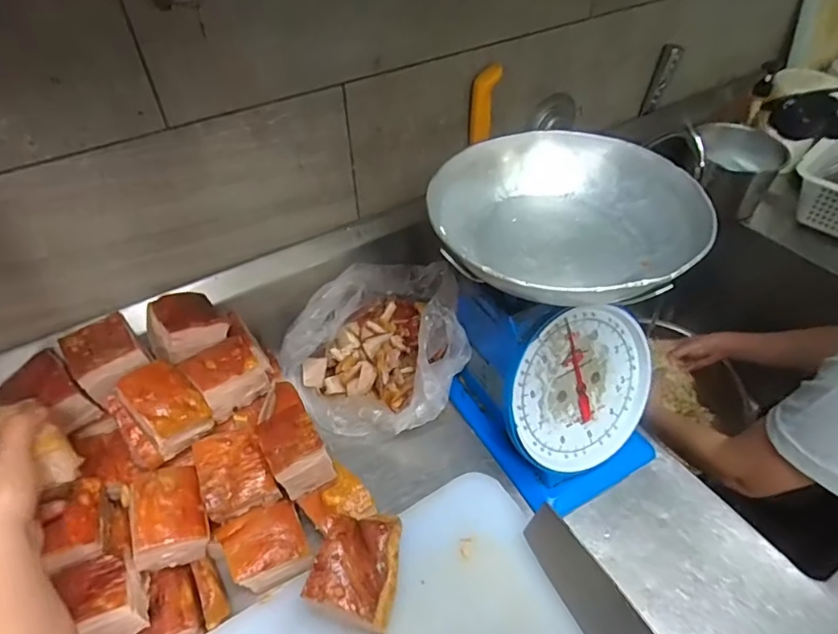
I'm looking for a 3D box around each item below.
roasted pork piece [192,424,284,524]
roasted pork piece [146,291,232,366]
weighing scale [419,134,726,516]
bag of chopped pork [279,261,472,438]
[{"bbox_3d":[-0.197,0.164,0.561,0.069,0.056,0.078,-24,50,-20],"label":"roasted pork piece"},{"bbox_3d":[-0.273,0.008,0.611,0.081,0.043,0.077,-31,53,-26],"label":"roasted pork piece"},{"bbox_3d":[0.155,0.007,0.602,0.244,0.321,0.263,-24,50,-21],"label":"weighing scale"},{"bbox_3d":[-0.062,0.024,0.708,0.224,0.133,0.235,-4,46,-2],"label":"bag of chopped pork"}]

